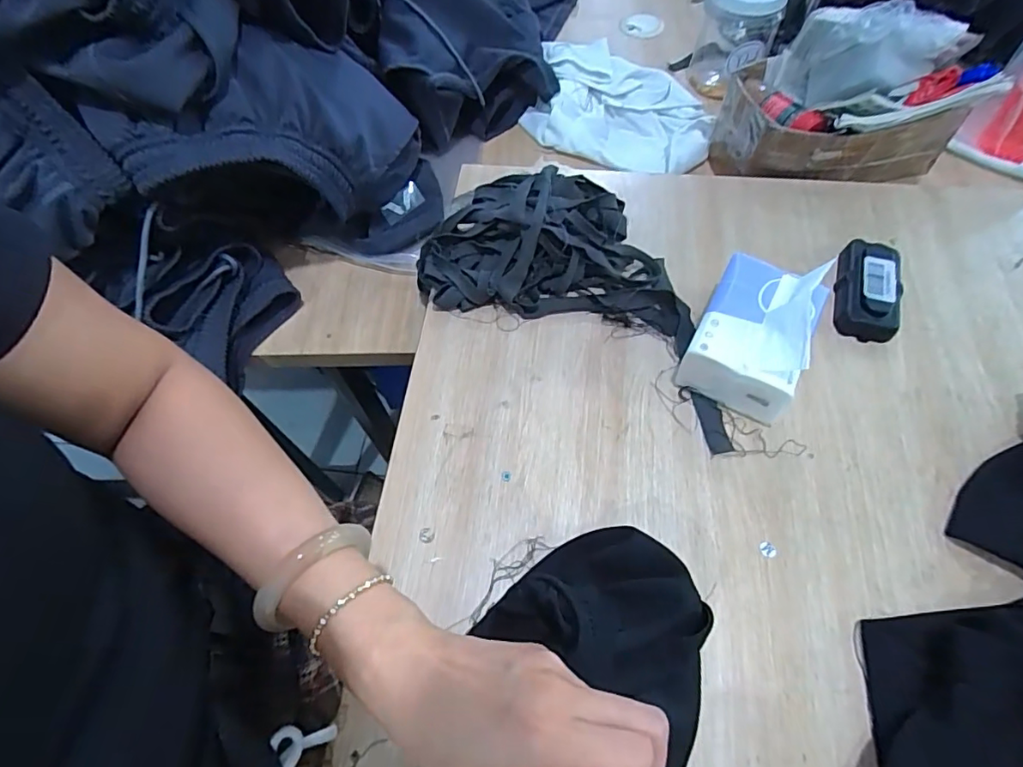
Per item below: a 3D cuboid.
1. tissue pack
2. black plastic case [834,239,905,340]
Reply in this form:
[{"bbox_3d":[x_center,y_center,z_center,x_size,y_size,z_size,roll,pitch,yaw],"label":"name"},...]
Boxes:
[{"bbox_3d":[0.204,-0.046,0.439,0.087,0.085,0.122,26,65,15],"label":"tissue pack"},{"bbox_3d":[0.329,-0.088,0.489,0.050,0.027,0.101,13,62,9],"label":"black plastic case"}]

